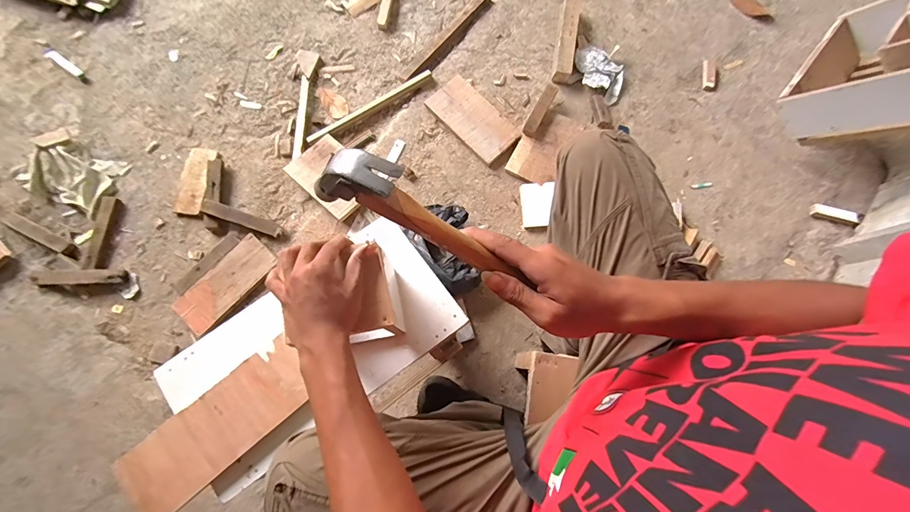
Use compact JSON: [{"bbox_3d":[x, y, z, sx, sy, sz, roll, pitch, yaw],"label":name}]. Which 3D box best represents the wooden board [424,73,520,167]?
[{"bbox_3d":[0.044,-0.340,0.960,0.119,0.025,0.230,-42,80,-10],"label":"wooden board"}]

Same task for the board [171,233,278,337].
[{"bbox_3d":[-0.506,0.059,0.852,0.099,0.017,0.222,41,78,8],"label":"board"}]

